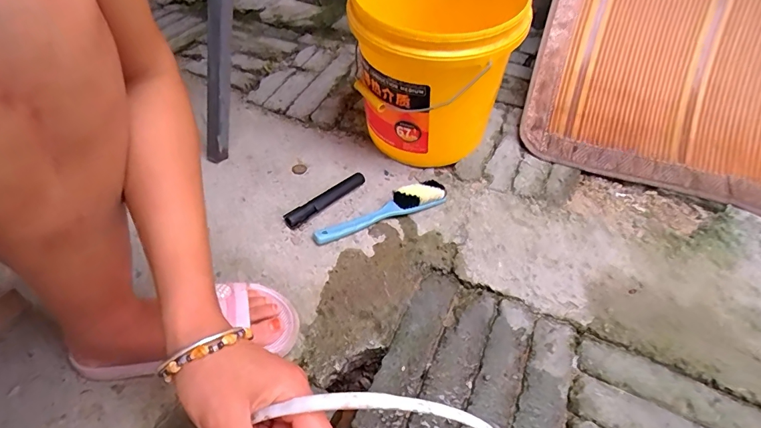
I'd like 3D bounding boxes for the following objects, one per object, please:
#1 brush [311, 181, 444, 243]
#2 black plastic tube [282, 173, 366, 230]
[{"bbox_3d":[0.001,-0.006,0.645,0.222,0.030,0.045,-20,52,-24],"label":"brush"},{"bbox_3d":[-0.085,-0.026,0.660,0.021,0.028,0.156,35,52,25],"label":"black plastic tube"}]

